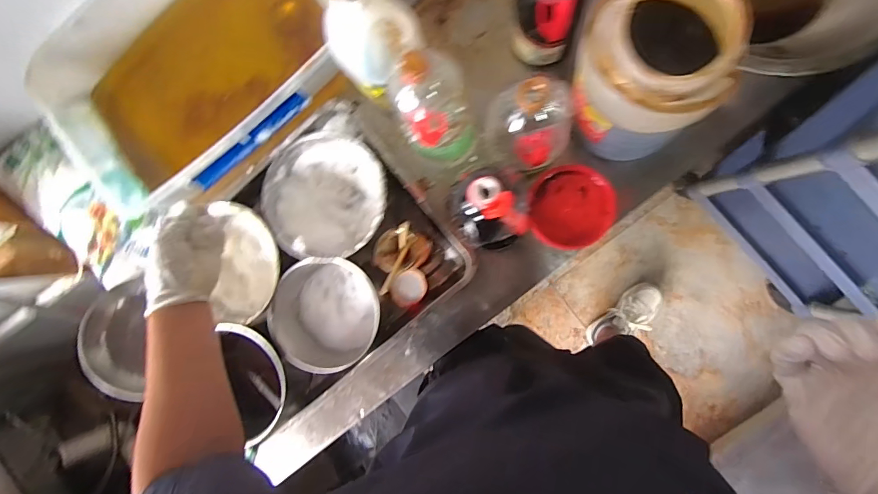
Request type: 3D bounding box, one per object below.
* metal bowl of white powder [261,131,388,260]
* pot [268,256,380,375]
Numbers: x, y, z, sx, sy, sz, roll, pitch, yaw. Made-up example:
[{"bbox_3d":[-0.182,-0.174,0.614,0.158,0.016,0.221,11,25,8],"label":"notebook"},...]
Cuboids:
[{"bbox_3d":[-0.177,-0.086,0.735,0.188,0.112,0.199,0,90,7],"label":"metal bowl of white powder"},{"bbox_3d":[-0.176,0.100,0.734,0.164,0.124,0.159,0,90,7],"label":"pot"}]

